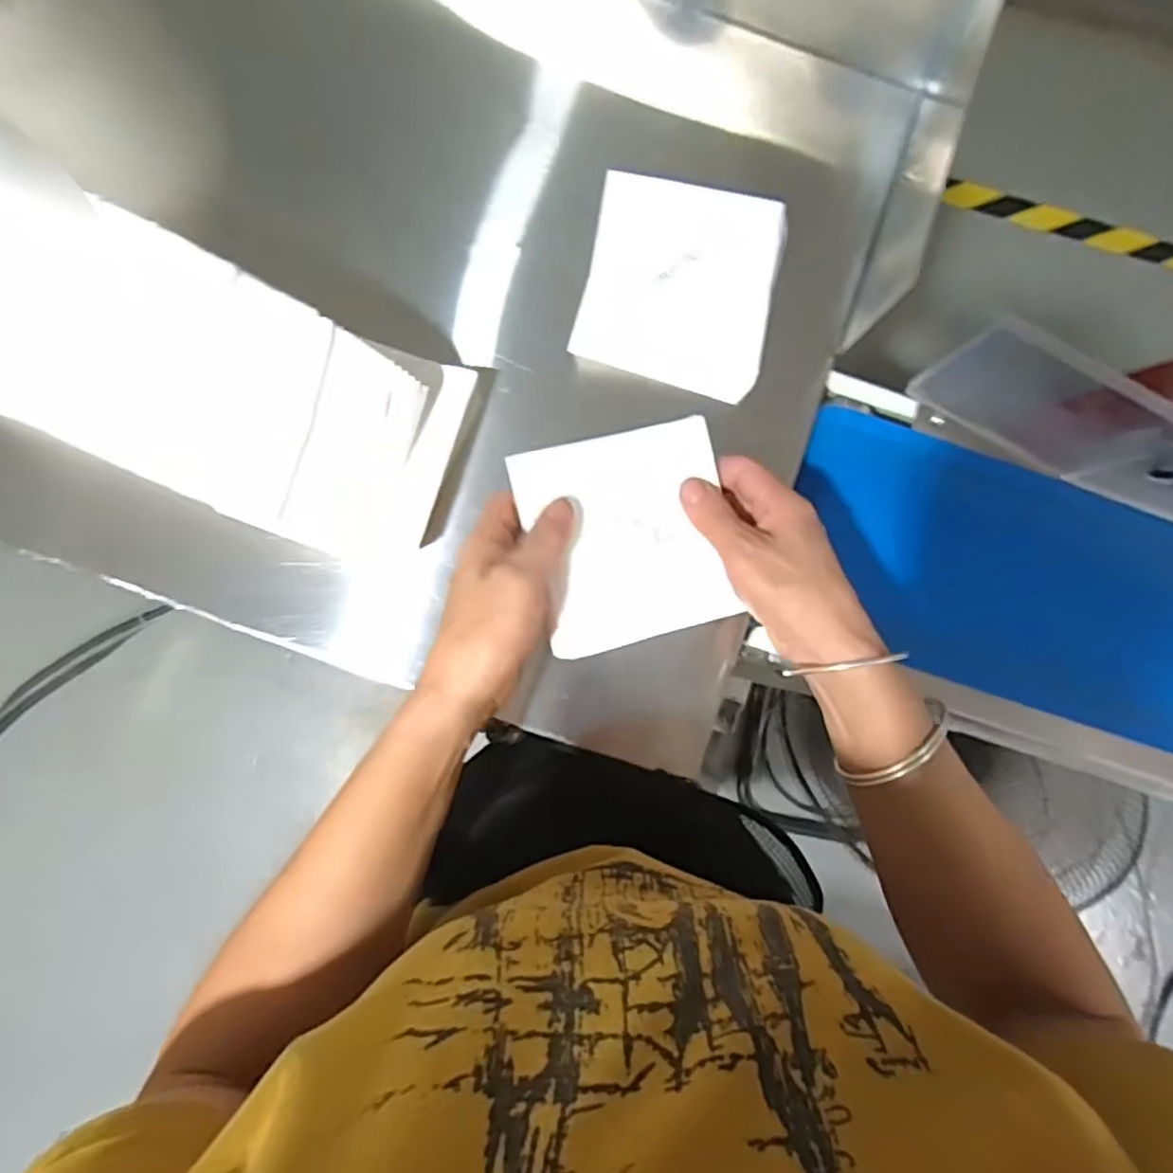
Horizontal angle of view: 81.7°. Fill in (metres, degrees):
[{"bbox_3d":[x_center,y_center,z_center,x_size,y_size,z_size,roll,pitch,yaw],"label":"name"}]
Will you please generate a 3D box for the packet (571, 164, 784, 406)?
[{"bbox_3d":[0.062,-0.195,0.439,0.118,0.018,0.122,12,86,-2],"label":"packet"}]

